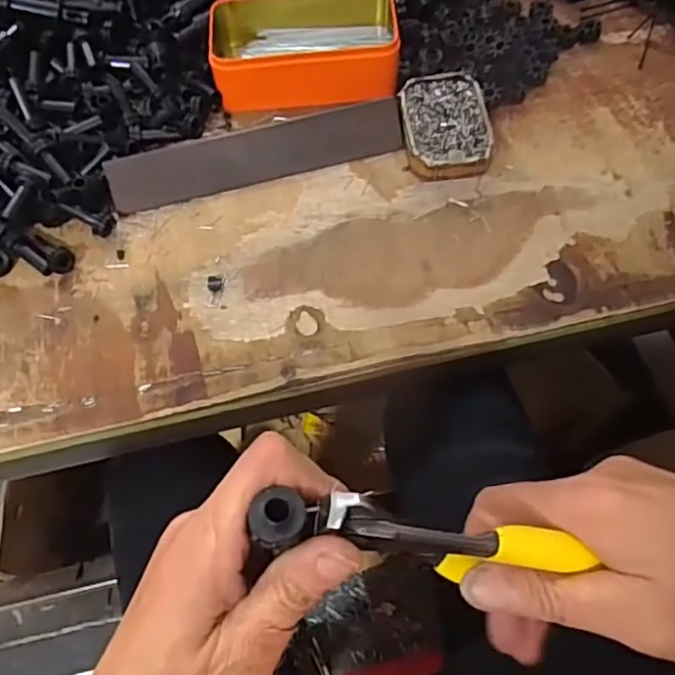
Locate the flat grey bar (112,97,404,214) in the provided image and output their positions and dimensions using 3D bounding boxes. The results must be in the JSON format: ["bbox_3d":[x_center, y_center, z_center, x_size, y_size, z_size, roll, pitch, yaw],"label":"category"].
[{"bbox_3d":[-0.059,-0.135,0.472,0.216,0.009,0.039,-14,106,-5],"label":"flat grey bar"}]

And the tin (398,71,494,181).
[{"bbox_3d":[0.080,-0.158,0.475,0.061,0.024,0.086,-8,64,-2],"label":"tin"}]

